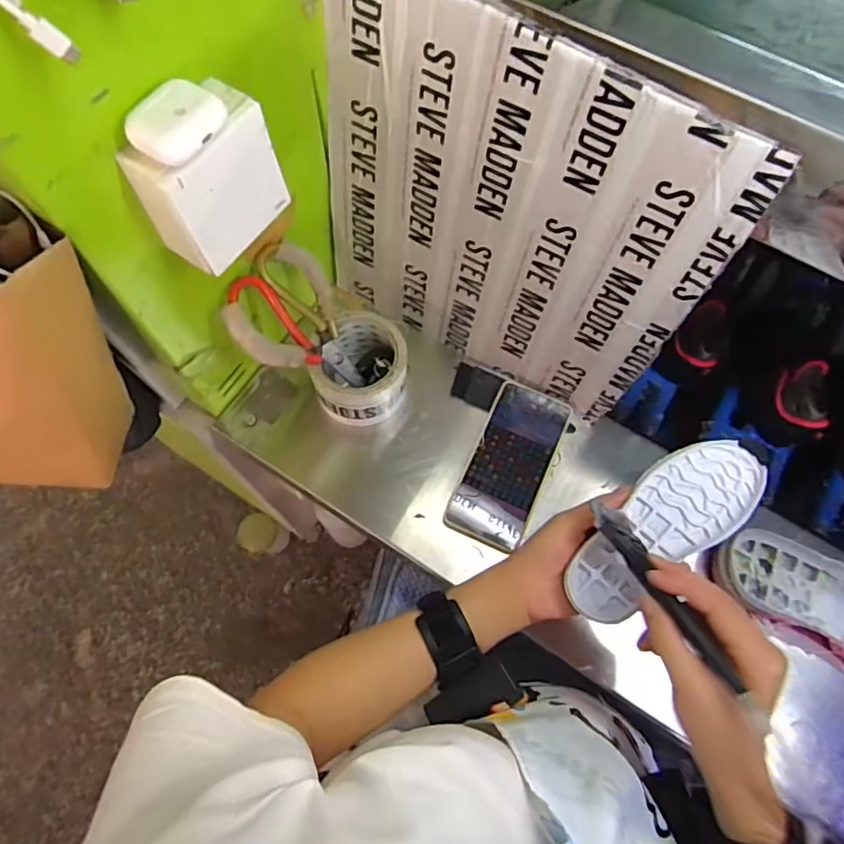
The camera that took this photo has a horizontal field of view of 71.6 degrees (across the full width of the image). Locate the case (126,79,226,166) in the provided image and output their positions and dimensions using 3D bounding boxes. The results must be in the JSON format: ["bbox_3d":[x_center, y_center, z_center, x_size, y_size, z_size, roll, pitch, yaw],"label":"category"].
[{"bbox_3d":[-0.143,-0.176,0.342,0.036,0.018,0.051,32,71,11],"label":"case"}]

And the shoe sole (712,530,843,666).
[{"bbox_3d":[0.393,0.176,0.537,0.245,0.033,0.088,31,70,10],"label":"shoe sole"}]

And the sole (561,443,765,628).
[{"bbox_3d":[0.186,0.082,0.454,0.171,0.016,0.070,-43,75,0],"label":"sole"}]

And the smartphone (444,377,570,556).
[{"bbox_3d":[0.090,0.043,0.600,0.082,0.015,0.167,24,73,8],"label":"smartphone"}]

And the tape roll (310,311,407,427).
[{"bbox_3d":[-0.059,-0.048,0.602,0.082,0.077,0.097,24,69,8],"label":"tape roll"}]

